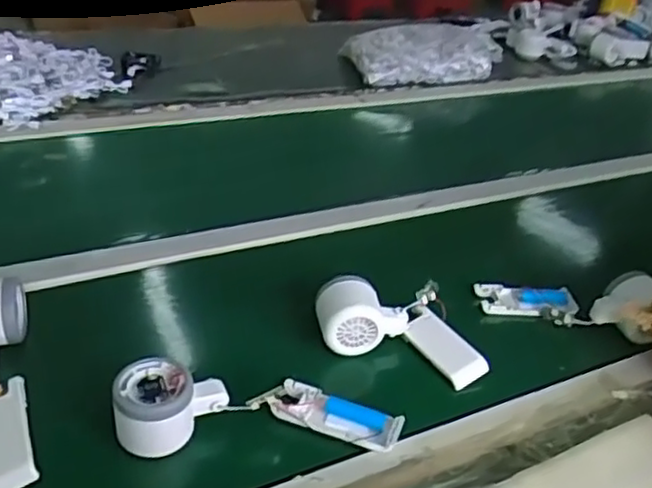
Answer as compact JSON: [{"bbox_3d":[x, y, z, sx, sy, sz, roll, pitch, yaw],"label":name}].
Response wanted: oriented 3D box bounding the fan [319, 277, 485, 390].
[{"bbox_3d":[0.070,0.076,0.645,0.162,0.050,0.095,19,33,-4],"label":"fan"}]

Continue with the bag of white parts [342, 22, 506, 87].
[{"bbox_3d":[0.189,-0.380,1.312,0.281,0.082,0.158,-5,35,-17],"label":"bag of white parts"}]

